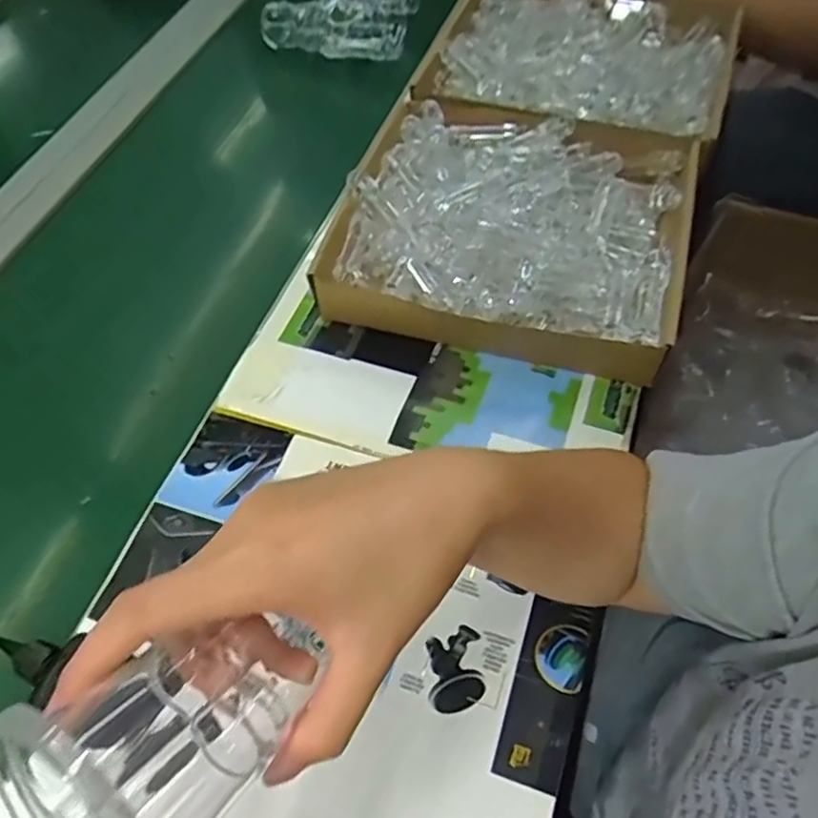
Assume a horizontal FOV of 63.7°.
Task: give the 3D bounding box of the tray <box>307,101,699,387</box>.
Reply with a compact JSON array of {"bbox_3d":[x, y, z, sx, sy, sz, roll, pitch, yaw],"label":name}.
[{"bbox_3d":[0.097,-0.178,0.608,0.291,0.084,0.269,14,59,14],"label":"tray"}]

